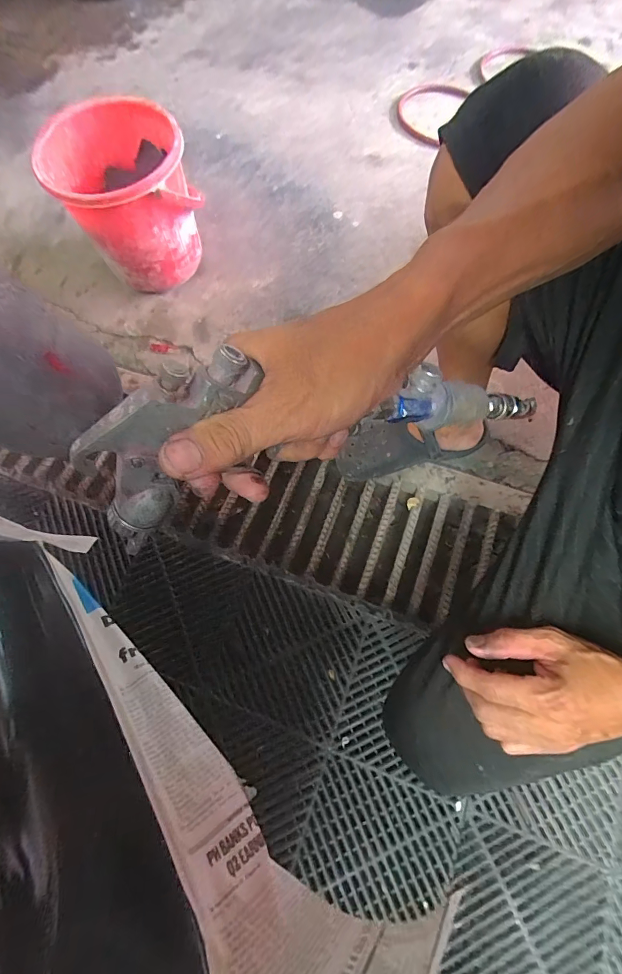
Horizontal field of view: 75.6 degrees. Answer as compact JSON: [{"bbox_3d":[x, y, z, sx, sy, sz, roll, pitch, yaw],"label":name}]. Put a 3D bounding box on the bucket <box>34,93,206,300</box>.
[{"bbox_3d":[-0.344,-0.544,0.790,0.230,0.242,0.251,0,71,1],"label":"bucket"}]

